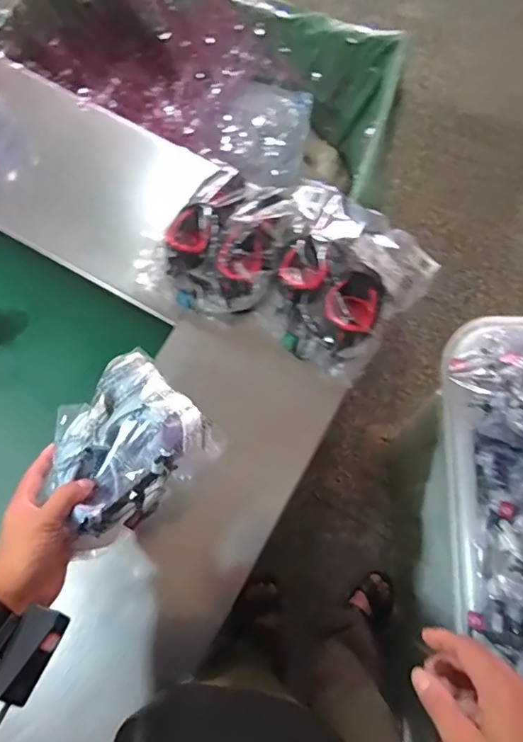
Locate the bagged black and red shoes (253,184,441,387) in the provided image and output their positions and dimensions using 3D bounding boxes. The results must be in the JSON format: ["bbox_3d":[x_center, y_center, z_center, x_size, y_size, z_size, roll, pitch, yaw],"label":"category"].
[{"bbox_3d":[0.095,-0.127,0.698,0.213,0.075,0.211,38,78,9],"label":"bagged black and red shoes"}]

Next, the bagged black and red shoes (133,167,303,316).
[{"bbox_3d":[-0.056,-0.179,0.708,0.185,0.079,0.198,30,77,7],"label":"bagged black and red shoes"}]

